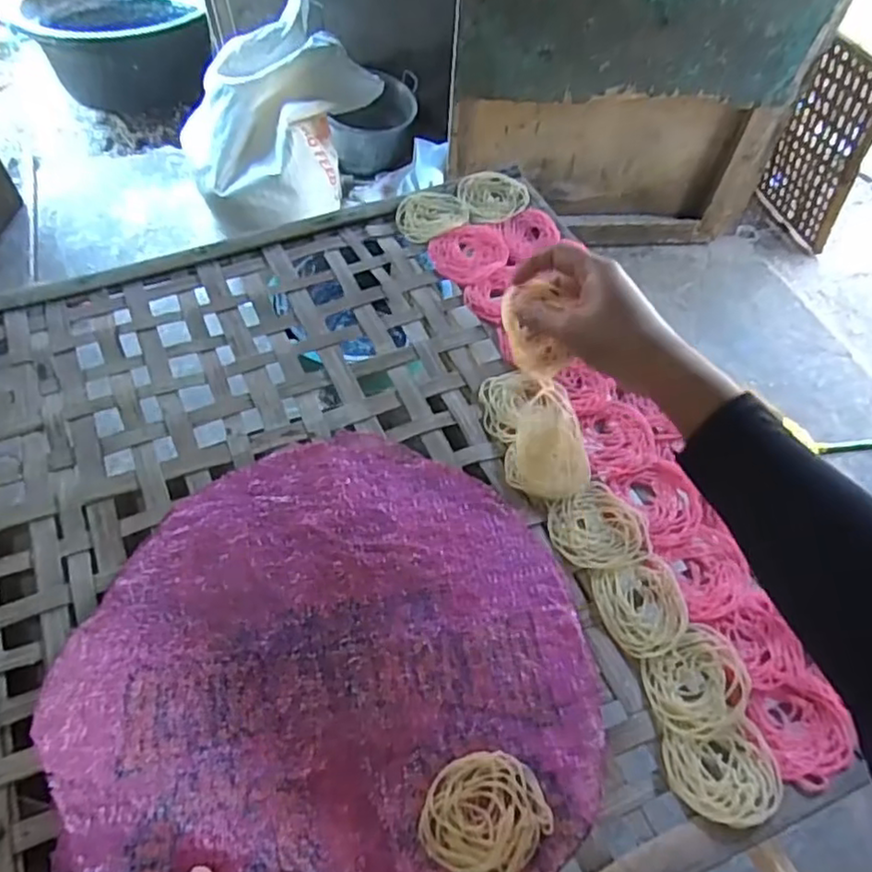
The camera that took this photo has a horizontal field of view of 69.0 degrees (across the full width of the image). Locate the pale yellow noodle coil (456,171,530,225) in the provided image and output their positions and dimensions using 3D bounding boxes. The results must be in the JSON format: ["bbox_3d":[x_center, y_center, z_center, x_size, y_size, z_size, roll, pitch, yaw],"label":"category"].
[{"bbox_3d":[0.062,-0.259,0.685,0.068,0.013,0.072,1,58,-1],"label":"pale yellow noodle coil"}]

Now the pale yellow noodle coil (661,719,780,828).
[{"bbox_3d":[0.185,0.216,0.404,0.070,0.012,0.054,-8,59,-7],"label":"pale yellow noodle coil"}]

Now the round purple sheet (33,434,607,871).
[{"bbox_3d":[-0.062,0.138,0.402,0.312,0.070,0.335,1,58,-1],"label":"round purple sheet"}]

